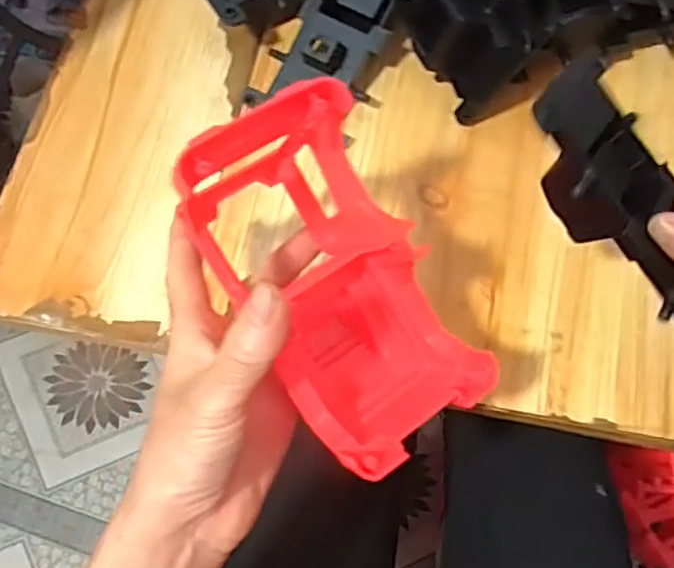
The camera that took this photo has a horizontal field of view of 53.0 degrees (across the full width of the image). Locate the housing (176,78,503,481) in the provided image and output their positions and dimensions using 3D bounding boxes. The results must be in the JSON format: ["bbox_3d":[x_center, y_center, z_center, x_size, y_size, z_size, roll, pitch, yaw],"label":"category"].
[{"bbox_3d":[0.000,0.000,0.300,0.080,0.113,0.151,-31,71,-12],"label":"housing"}]

